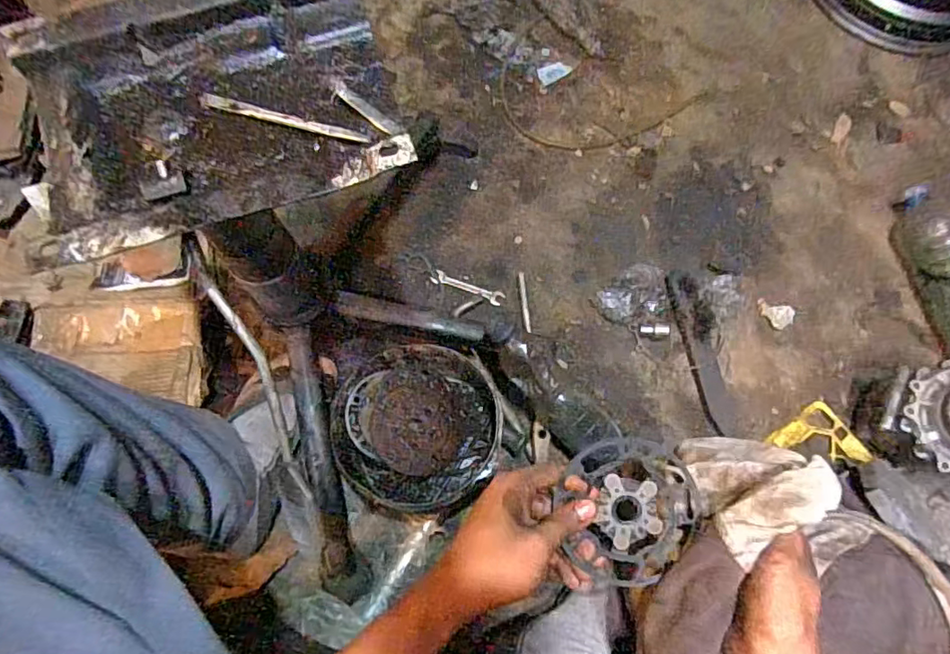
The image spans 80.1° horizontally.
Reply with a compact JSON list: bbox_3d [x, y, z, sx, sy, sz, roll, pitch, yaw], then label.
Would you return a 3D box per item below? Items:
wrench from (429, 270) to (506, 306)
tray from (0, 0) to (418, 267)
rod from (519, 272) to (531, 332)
[{"bbox_3d":[-0.009,-0.055,0.789,0.103,0.004,0.021,20,70,5],"label":"wrench"},{"bbox_3d":[-0.167,-0.149,0.360,0.216,0.025,0.199,-14,71,-7],"label":"tray"},{"bbox_3d":[0.069,-0.035,0.778,0.008,0.004,0.091,-3,70,-4],"label":"rod"}]

